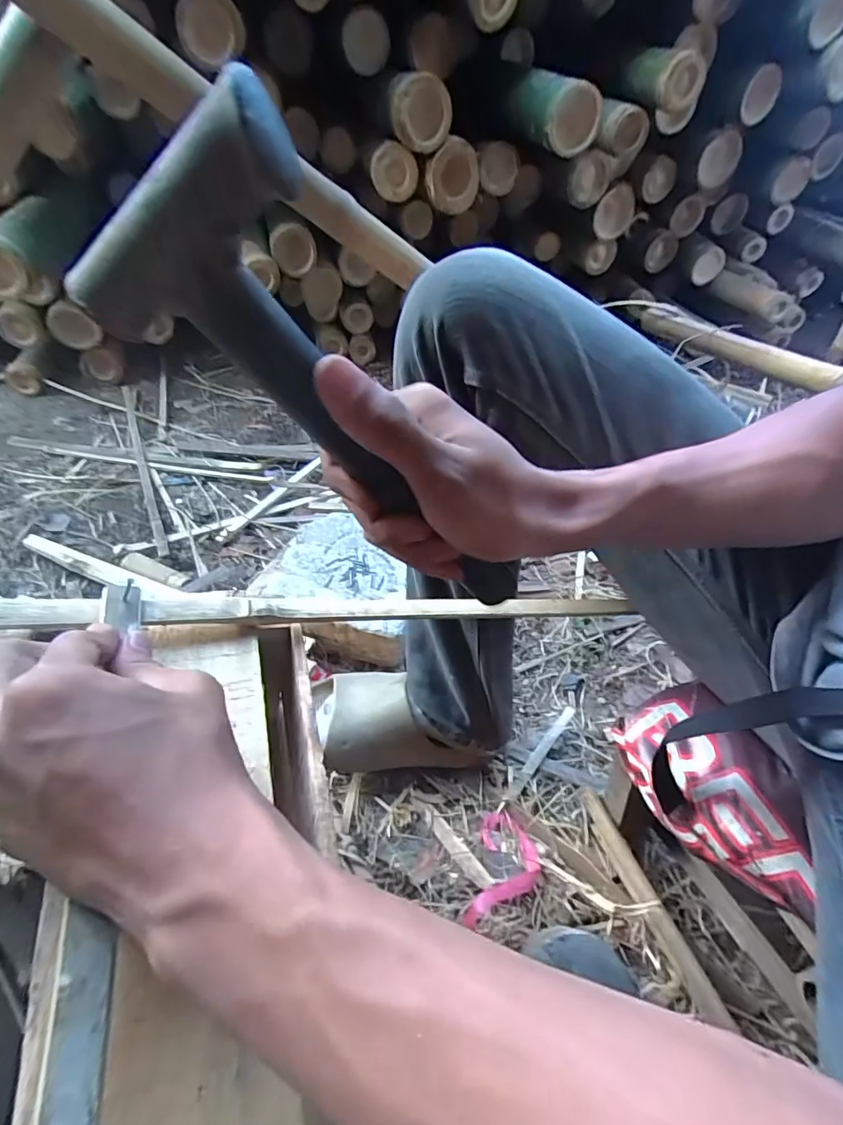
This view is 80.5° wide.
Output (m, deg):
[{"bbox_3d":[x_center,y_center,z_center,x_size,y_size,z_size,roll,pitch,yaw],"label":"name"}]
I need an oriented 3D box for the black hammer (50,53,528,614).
[{"bbox_3d":[-0.036,-0.049,0.221,0.085,0.230,0.021,-23,50,12],"label":"black hammer"}]

